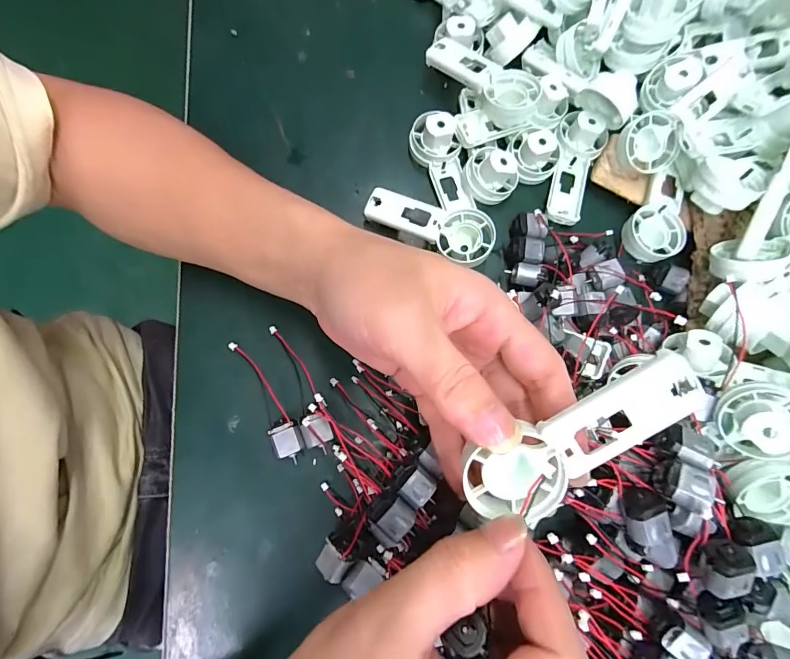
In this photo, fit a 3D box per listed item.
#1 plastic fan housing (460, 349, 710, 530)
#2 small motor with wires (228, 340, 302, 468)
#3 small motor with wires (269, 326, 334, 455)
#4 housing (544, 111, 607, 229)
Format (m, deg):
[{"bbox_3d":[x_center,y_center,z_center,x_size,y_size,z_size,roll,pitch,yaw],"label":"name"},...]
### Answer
[{"bbox_3d":[0.070,0.041,0.162,0.092,0.024,0.035,-43,99,14],"label":"plastic fan housing"},{"bbox_3d":[-0.084,0.045,0.264,0.016,0.014,0.088,-28,82,-9],"label":"small motor with wires"},{"bbox_3d":[-0.061,0.037,0.264,0.018,0.016,0.090,-20,80,-8],"label":"small motor with wires"},{"bbox_3d":[0.133,-0.122,0.305,0.037,0.022,0.086,23,78,1],"label":"housing"}]

